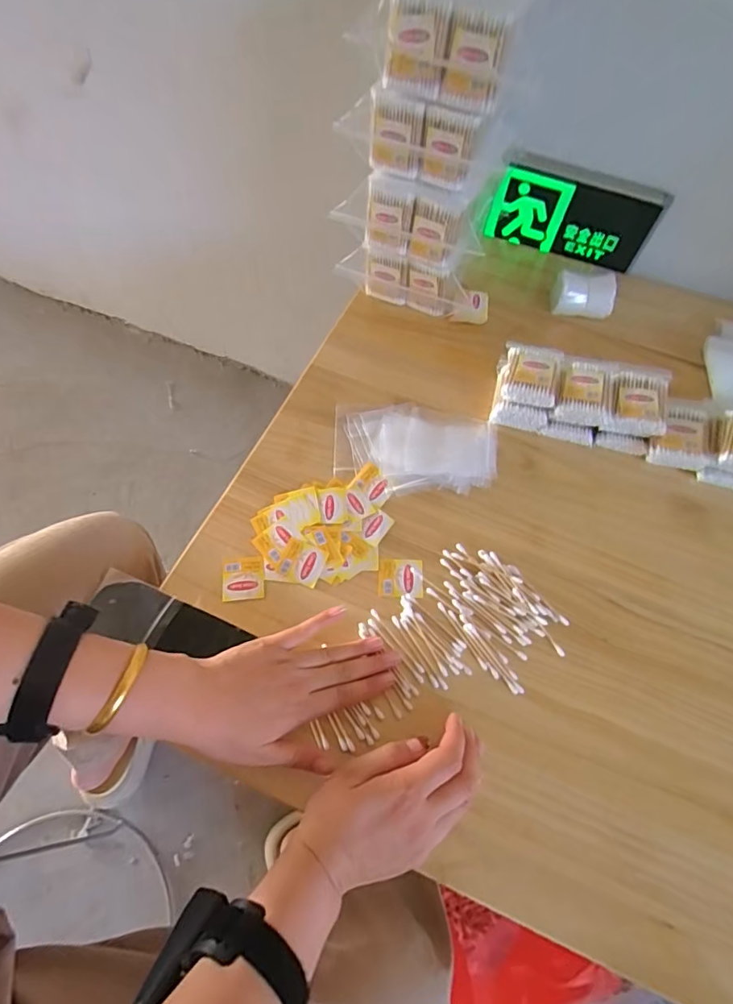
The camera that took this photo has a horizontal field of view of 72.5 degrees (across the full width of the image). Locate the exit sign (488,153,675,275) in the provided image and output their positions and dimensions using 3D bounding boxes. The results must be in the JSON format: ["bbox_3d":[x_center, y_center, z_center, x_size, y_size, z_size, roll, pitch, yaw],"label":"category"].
[{"bbox_3d":[0.281,-0.391,0.686,0.212,0.110,0.028,18,62,8],"label":"exit sign"}]

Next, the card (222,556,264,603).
[{"bbox_3d":[-0.121,0.075,0.488,0.039,0.004,0.043,-6,62,-5],"label":"card"}]

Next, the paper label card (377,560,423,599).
[{"bbox_3d":[0.034,0.075,0.493,0.044,0.004,0.039,2,61,-1],"label":"paper label card"}]

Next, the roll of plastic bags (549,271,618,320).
[{"bbox_3d":[0.285,-0.272,0.666,0.080,0.046,0.049,-1,62,-3],"label":"roll of plastic bags"}]

